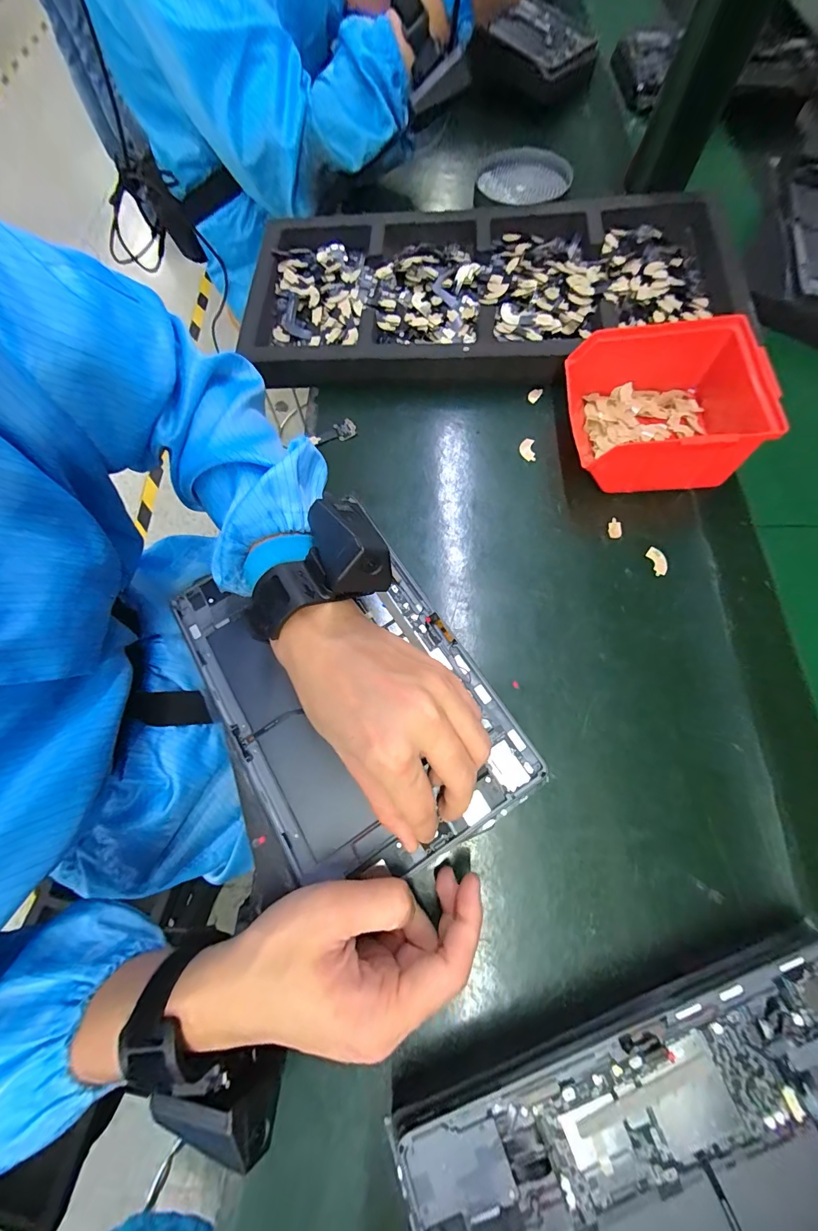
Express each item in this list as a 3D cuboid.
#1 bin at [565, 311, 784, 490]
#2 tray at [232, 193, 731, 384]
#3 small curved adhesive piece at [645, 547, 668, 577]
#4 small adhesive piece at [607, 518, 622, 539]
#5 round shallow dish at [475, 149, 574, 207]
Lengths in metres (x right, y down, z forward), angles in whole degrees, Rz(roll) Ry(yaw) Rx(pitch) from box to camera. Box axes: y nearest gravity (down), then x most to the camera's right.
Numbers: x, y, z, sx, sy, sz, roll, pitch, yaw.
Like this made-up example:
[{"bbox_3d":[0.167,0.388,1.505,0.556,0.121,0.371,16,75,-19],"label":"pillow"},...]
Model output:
[{"bbox_3d":[0.218,-0.175,0.327,0.153,0.062,0.128,3,71,2],"label":"bin"},{"bbox_3d":[0.074,-0.336,0.411,0.491,0.033,0.227,1,71,2],"label":"tray"},{"bbox_3d":[0.203,-0.045,0.321,0.012,0.004,0.024,-18,72,-5],"label":"small curved adhesive piece"},{"bbox_3d":[0.174,-0.075,0.333,0.011,0.004,0.018,0,73,1],"label":"small adhesive piece"},{"bbox_3d":[0.146,-0.553,0.494,0.110,0.015,0.094,9,71,4],"label":"round shallow dish"}]

